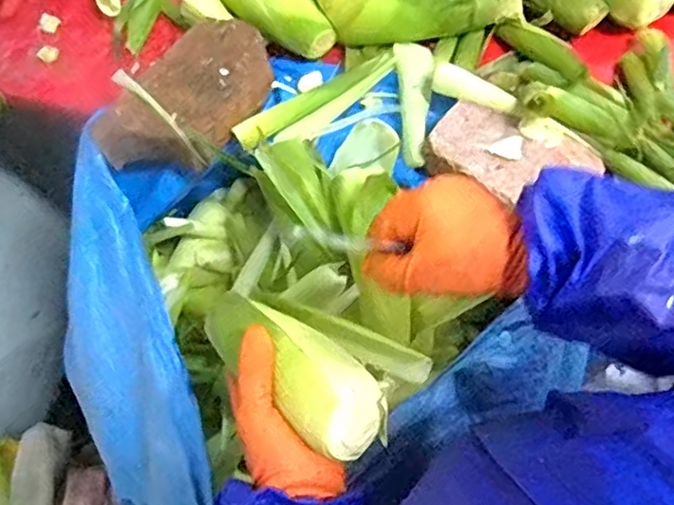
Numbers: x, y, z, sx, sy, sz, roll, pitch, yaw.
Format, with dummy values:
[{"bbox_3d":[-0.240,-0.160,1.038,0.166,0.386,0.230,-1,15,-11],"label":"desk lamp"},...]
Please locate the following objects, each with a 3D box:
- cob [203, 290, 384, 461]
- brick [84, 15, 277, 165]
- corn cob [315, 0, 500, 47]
[{"bbox_3d":[-0.033,0.081,0.455,0.069,0.046,0.157,-44,53,-15],"label":"cob"},{"bbox_3d":[-0.154,-0.161,0.667,0.116,0.058,0.213,38,74,16],"label":"brick"},{"bbox_3d":[0.077,-0.281,0.691,0.210,0.055,0.066,0,67,2],"label":"corn cob"}]

